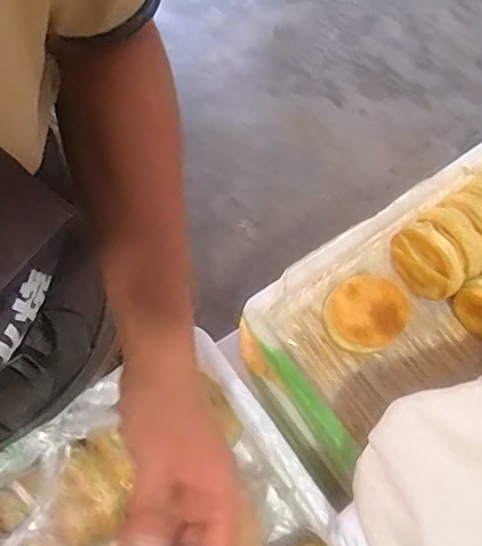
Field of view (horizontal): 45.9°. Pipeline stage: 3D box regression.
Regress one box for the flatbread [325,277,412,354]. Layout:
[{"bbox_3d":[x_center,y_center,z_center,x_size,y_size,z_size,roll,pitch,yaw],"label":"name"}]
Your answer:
[{"bbox_3d":[0.153,0.048,0.697,0.089,0.030,0.095,2,68,-4],"label":"flatbread"}]

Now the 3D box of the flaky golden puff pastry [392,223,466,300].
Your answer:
[{"bbox_3d":[0.232,-0.015,0.702,0.037,0.092,0.097,-32,74,-15],"label":"flaky golden puff pastry"}]

